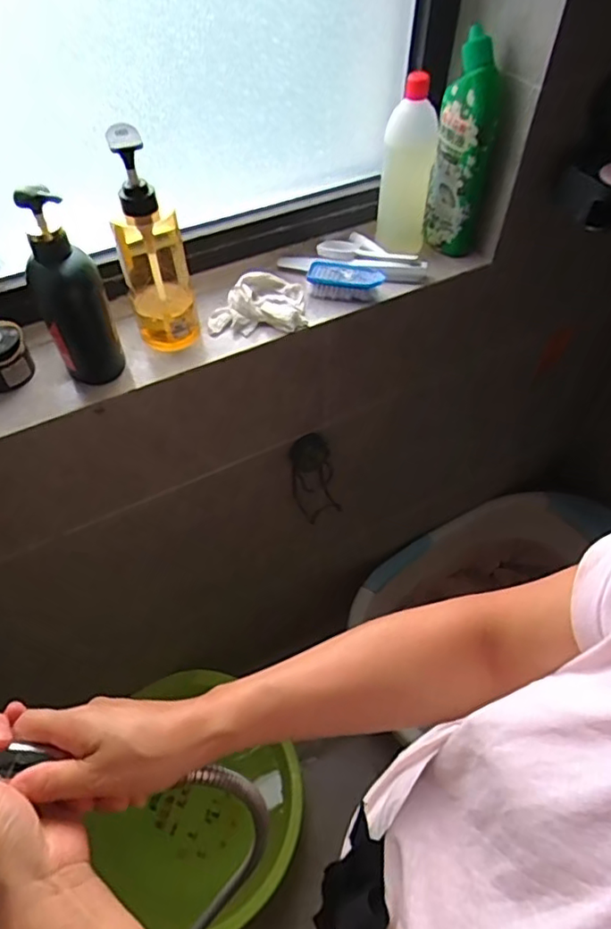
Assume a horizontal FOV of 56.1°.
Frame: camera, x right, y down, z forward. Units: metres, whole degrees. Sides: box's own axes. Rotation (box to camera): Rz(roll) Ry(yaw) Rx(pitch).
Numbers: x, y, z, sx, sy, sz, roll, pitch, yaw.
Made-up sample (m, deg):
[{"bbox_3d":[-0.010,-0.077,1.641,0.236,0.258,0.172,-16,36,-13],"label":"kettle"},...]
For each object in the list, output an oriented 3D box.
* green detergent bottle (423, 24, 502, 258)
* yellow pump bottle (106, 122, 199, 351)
[{"bbox_3d":[0.192,-0.373,0.703,0.072,0.233,0.052,14,53,11],"label":"green detergent bottle"},{"bbox_3d":[-0.164,-0.235,0.608,0.068,0.224,0.084,-10,53,-8],"label":"yellow pump bottle"}]

